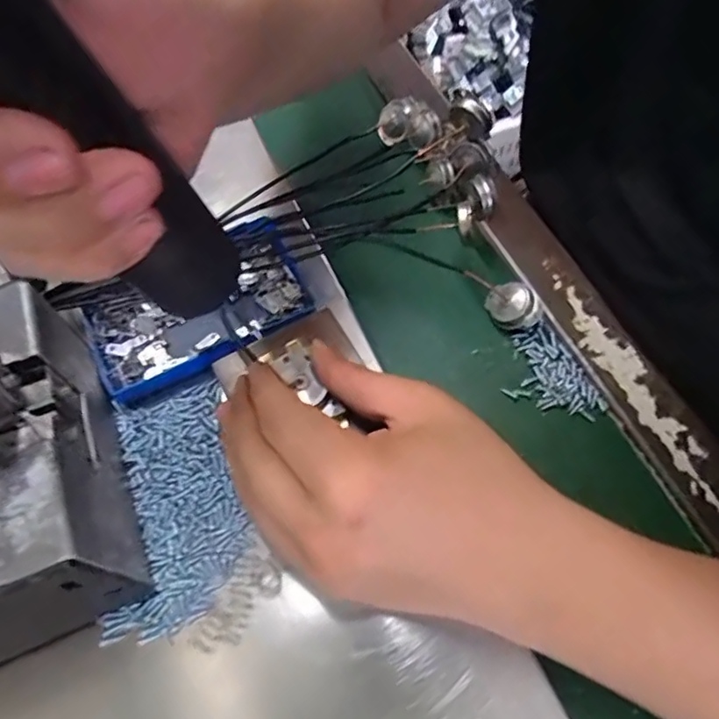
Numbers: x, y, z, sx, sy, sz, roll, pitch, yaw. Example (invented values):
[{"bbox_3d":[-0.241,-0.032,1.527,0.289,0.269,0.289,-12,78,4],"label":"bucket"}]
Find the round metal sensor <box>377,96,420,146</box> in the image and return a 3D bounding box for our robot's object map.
[{"bbox_3d":[0.025,-0.159,0.381,0.026,0.020,0.028,-1,62,2],"label":"round metal sensor"}]

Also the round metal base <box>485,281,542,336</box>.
[{"bbox_3d":[0.087,-0.031,0.327,0.023,0.017,0.030,-16,62,-6],"label":"round metal base"}]

